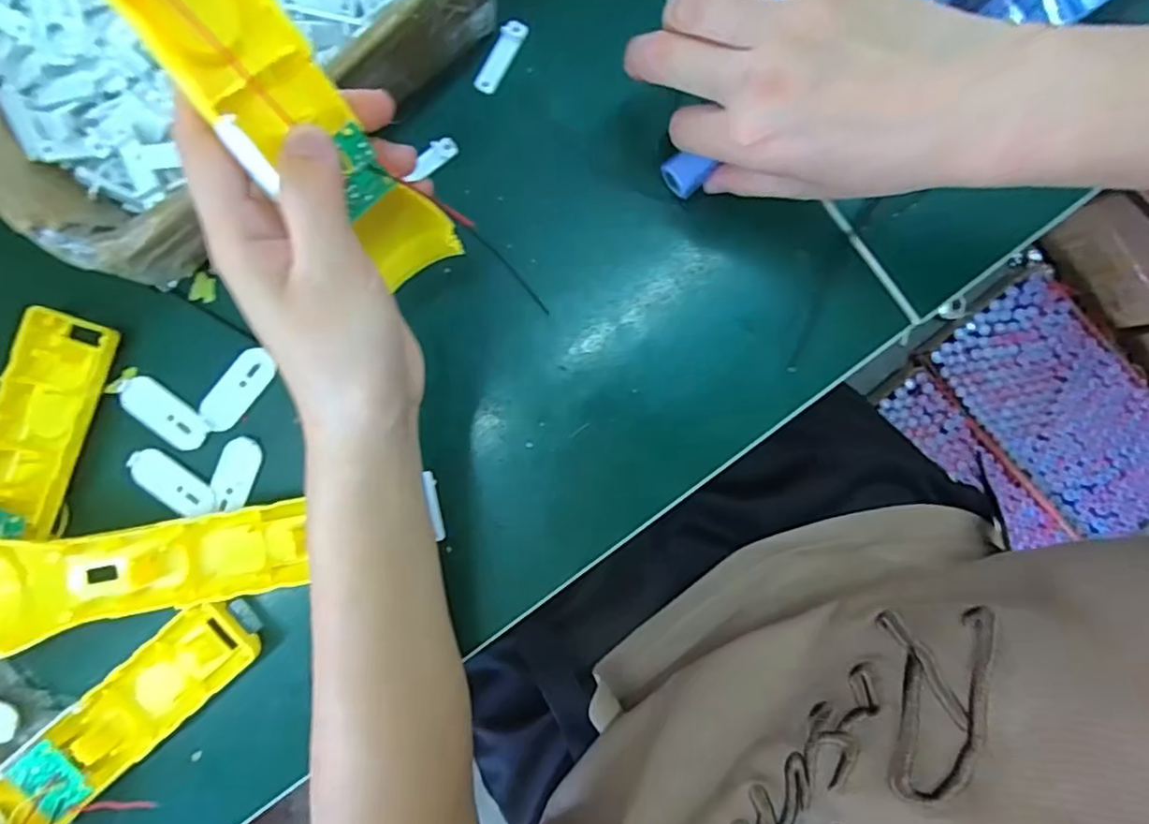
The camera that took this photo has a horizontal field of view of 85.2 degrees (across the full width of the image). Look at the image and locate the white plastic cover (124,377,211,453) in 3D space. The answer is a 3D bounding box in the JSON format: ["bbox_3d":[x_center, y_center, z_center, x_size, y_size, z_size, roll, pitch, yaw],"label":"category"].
[{"bbox_3d":[-0.215,0.000,0.326,0.049,0.004,0.021,41,93,1],"label":"white plastic cover"}]

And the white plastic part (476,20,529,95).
[{"bbox_3d":[-0.036,-0.178,0.312,0.011,0.004,0.039,30,92,1],"label":"white plastic part"}]

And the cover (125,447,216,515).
[{"bbox_3d":[-0.211,0.037,0.326,0.048,0.006,0.019,36,93,1],"label":"cover"}]

